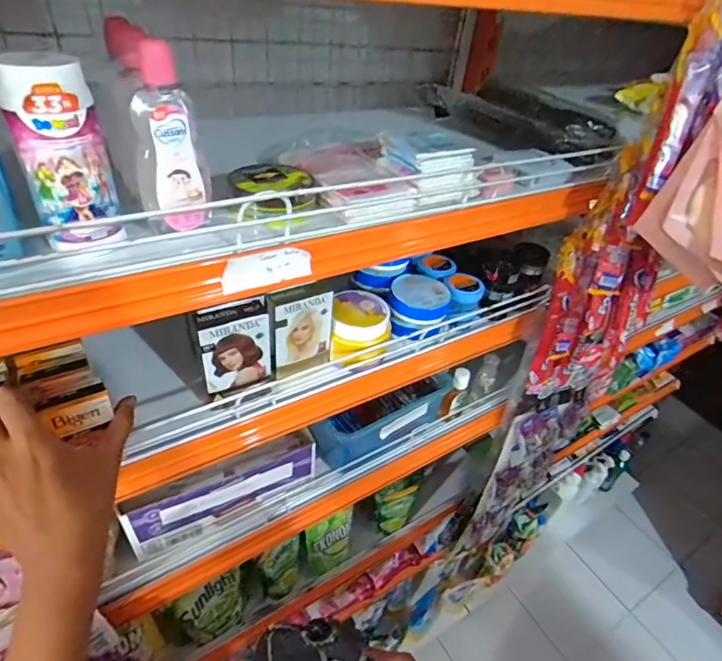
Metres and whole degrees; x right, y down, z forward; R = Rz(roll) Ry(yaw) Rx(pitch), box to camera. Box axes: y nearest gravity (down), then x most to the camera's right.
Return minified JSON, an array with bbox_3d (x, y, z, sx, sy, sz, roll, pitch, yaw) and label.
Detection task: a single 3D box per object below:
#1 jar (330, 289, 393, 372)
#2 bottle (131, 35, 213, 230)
[{"bbox_3d":[-0.001,-0.001,0.552,0.066,0.062,0.075,4,39,-5],"label":"jar"},{"bbox_3d":[-0.136,-0.132,0.329,0.047,0.124,0.025,-13,44,-24],"label":"bottle"}]

